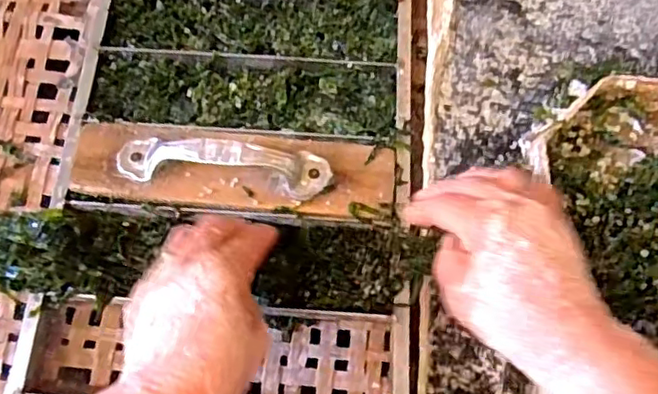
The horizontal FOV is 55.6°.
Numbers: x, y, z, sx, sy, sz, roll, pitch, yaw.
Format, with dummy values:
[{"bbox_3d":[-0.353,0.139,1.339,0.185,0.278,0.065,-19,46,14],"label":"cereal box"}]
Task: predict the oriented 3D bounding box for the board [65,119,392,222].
[{"bbox_3d":[-0.065,-0.020,0.422,0.218,0.042,0.057,5,71,3],"label":"board"}]

